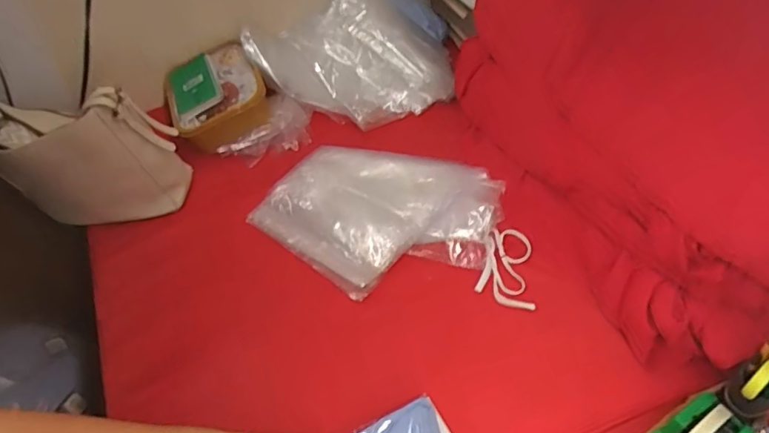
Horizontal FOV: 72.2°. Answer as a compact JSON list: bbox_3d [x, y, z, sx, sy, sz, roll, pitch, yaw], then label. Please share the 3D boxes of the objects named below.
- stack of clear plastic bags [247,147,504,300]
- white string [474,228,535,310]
[{"bbox_3d":[-0.021,-0.001,0.798,0.357,0.041,0.256,14,52,15],"label":"stack of clear plastic bags"},{"bbox_3d":[0.168,0.067,0.730,0.072,0.020,0.123,6,50,9],"label":"white string"}]

